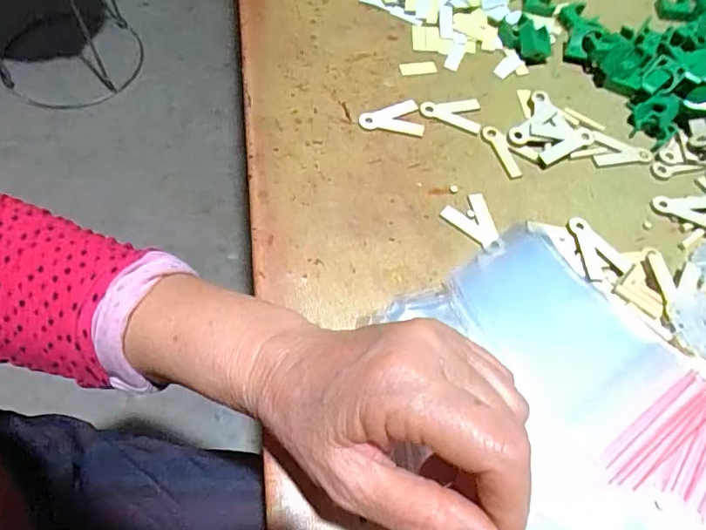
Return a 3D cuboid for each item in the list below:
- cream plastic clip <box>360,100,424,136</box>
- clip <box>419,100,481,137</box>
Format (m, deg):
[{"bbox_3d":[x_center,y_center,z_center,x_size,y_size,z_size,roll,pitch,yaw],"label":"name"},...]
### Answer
[{"bbox_3d":[0.027,-0.103,0.360,0.044,0.004,0.029,-11,65,-11],"label":"cream plastic clip"},{"bbox_3d":[0.071,-0.112,0.369,0.043,0.004,0.032,9,63,-1],"label":"clip"}]

